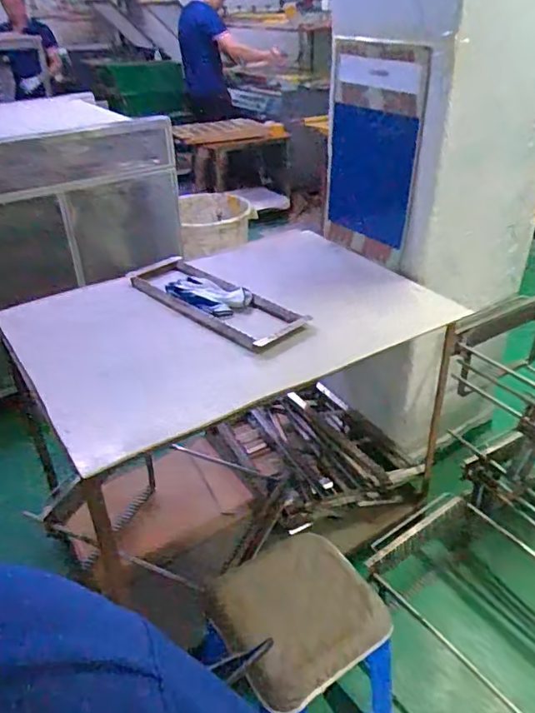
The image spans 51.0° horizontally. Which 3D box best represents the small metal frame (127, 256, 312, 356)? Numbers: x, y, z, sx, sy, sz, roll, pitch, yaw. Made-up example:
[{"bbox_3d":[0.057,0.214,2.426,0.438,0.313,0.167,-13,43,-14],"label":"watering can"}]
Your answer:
[{"bbox_3d":[-0.144,-0.151,1.479,0.185,0.035,0.572,-34,46,-31],"label":"small metal frame"}]

